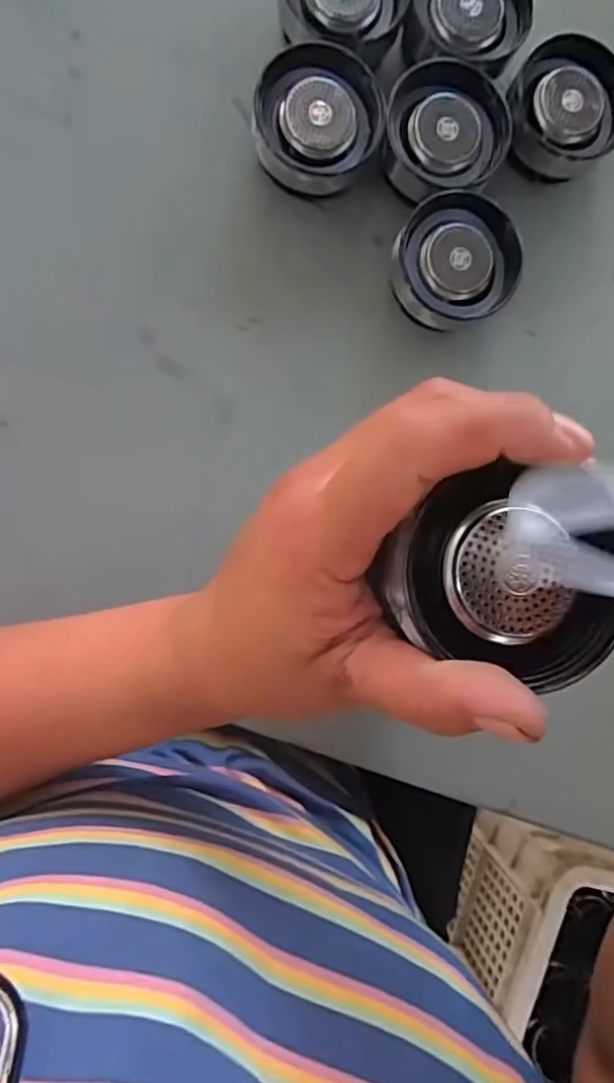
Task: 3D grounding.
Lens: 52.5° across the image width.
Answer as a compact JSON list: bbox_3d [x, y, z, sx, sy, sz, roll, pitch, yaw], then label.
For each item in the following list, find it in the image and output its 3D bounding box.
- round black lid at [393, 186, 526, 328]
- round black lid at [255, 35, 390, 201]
[{"bbox_3d":[0.082,-0.153,0.347,0.068,0.029,0.065,0,90,-8],"label":"round black lid"},{"bbox_3d":[0.004,-0.224,0.335,0.065,0.030,0.070,0,90,-8],"label":"round black lid"}]

